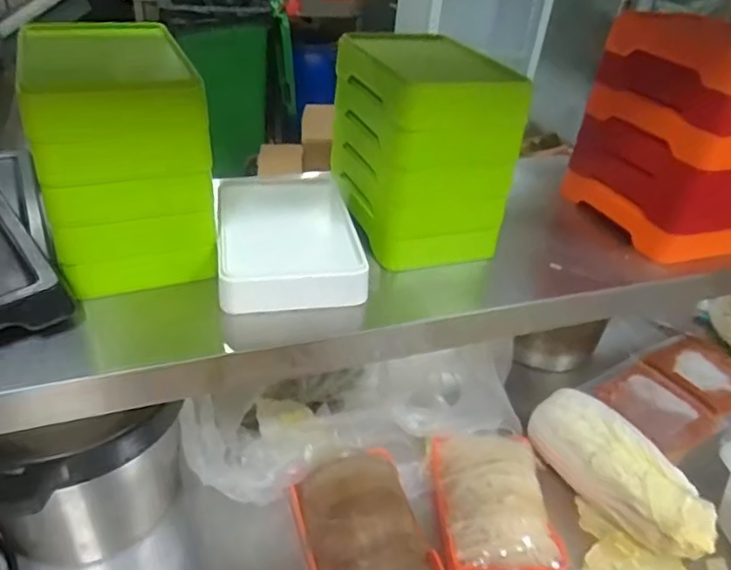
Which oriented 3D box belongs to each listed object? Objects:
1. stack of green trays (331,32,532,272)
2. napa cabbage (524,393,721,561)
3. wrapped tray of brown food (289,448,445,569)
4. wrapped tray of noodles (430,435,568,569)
[{"bbox_3d":[0.047,-0.123,0.537,0.111,0.156,0.146,-11,39,-23],"label":"stack of green trays"},{"bbox_3d":[0.283,0.211,0.659,0.069,0.086,0.214,-15,40,-27],"label":"napa cabbage"},{"bbox_3d":[-0.002,0.252,0.592,0.119,0.039,0.168,-10,38,-21],"label":"wrapped tray of brown food"},{"bbox_3d":[0.142,0.234,0.636,0.121,0.060,0.168,2,35,-5],"label":"wrapped tray of noodles"}]

